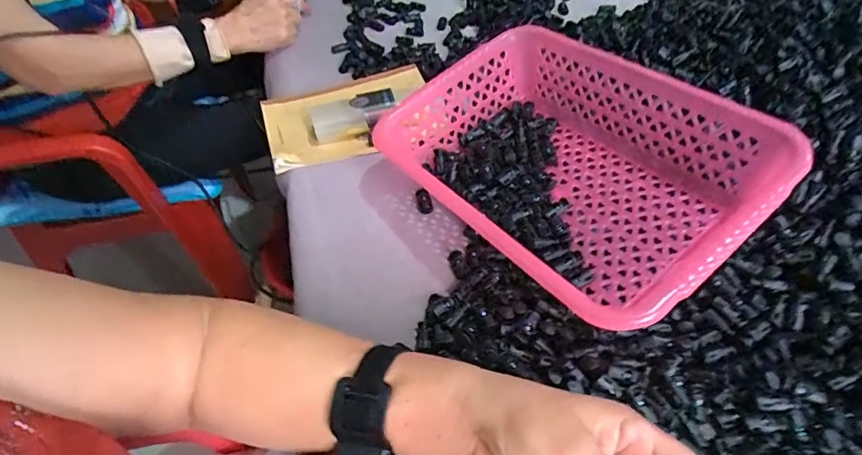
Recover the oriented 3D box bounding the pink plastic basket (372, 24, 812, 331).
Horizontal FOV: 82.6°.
[{"bbox_3d":[0.111,-0.049,0.437,0.208,0.120,0.303,-33,56,-23],"label":"pink plastic basket"}]

